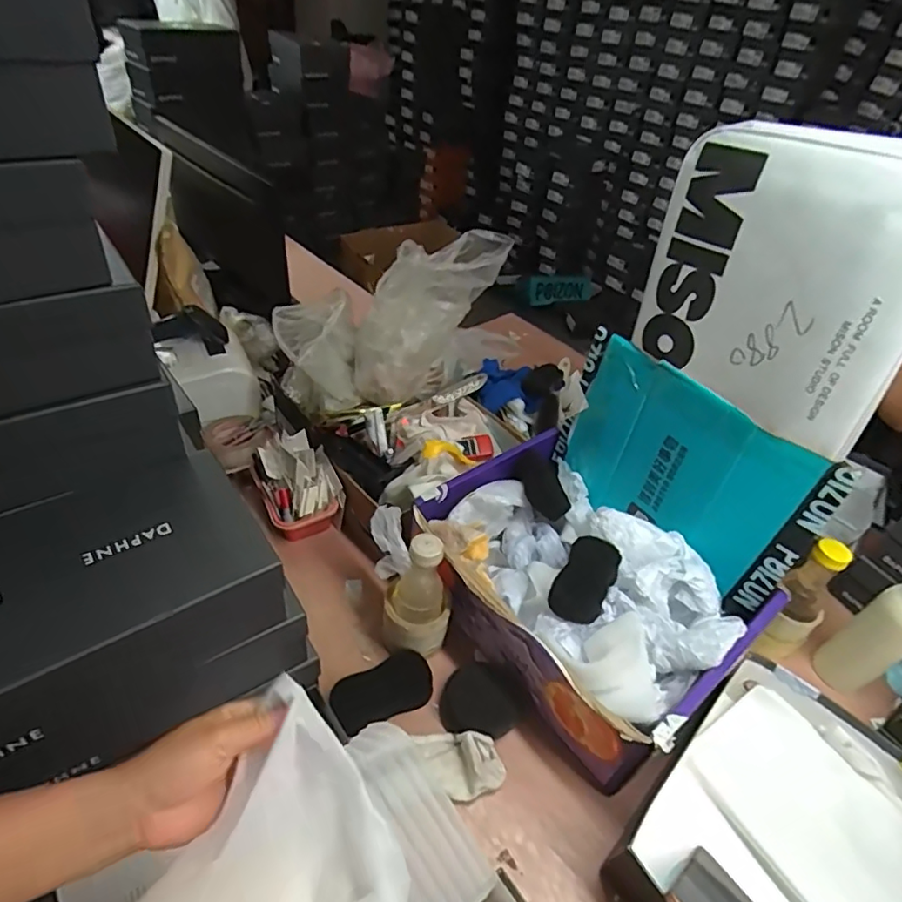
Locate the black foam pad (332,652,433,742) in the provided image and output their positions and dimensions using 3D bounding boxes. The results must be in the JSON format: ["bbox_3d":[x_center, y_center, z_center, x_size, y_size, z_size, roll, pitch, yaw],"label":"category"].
[{"bbox_3d":[-0.084,0.300,0.704,0.122,0.006,0.067,-21,81,-13],"label":"black foam pad"}]

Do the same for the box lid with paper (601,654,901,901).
[{"bbox_3d":[0.362,0.415,0.586,0.263,0.097,0.337,36,49,28],"label":"box lid with paper"}]

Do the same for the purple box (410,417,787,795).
[{"bbox_3d":[0.170,0.173,0.764,0.302,0.140,0.402,-24,50,-30],"label":"purple box"}]

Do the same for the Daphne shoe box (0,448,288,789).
[{"bbox_3d":[-0.321,0.135,0.503,0.283,0.115,0.160,-24,50,-30],"label":"Daphne shoe box"}]

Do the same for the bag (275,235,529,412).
[{"bbox_3d":[-0.070,-0.221,0.973,0.443,0.257,0.178,-1,42,-9],"label":"bag"}]

